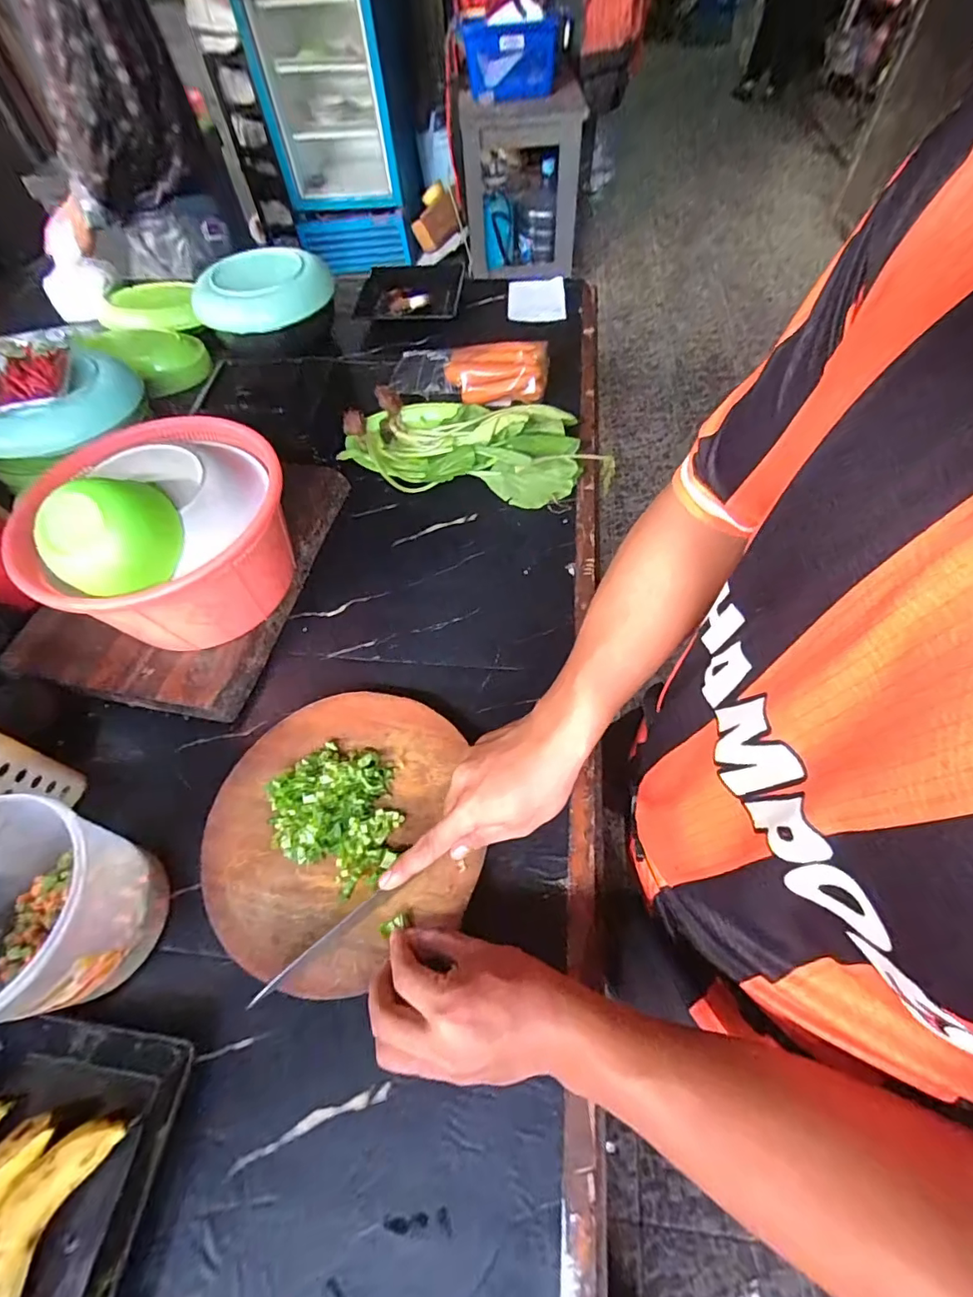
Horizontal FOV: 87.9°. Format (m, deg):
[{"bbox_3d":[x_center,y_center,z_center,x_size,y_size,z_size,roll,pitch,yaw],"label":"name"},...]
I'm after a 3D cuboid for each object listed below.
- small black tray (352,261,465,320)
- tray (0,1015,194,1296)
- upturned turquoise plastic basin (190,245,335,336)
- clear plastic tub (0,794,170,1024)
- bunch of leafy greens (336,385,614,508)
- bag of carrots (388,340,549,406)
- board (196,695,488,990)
[{"bbox_3d":[-0.143,-0.697,0.976,0.186,0.021,0.191,-1,59,4],"label":"small black tray"},{"bbox_3d":[-0.342,0.374,0.348,0.205,0.040,0.185,4,59,7],"label":"tray"},{"bbox_3d":[-0.379,-0.614,0.856,0.204,0.052,0.176,9,60,10],"label":"upturned turquoise plastic basin"},{"bbox_3d":[-0.359,0.211,0.394,0.157,0.134,0.135,-2,58,3],"label":"clear plastic tub"},{"bbox_3d":[-0.013,-0.290,0.713,0.375,0.057,0.165,7,59,9],"label":"bunch of leafy greens"},{"bbox_3d":[-0.027,-0.425,0.791,0.239,0.056,0.114,7,59,7],"label":"bag of carrots"},{"bbox_3d":[-0.136,0.159,0.462,0.234,0.021,0.252,-1,59,2],"label":"board"}]

